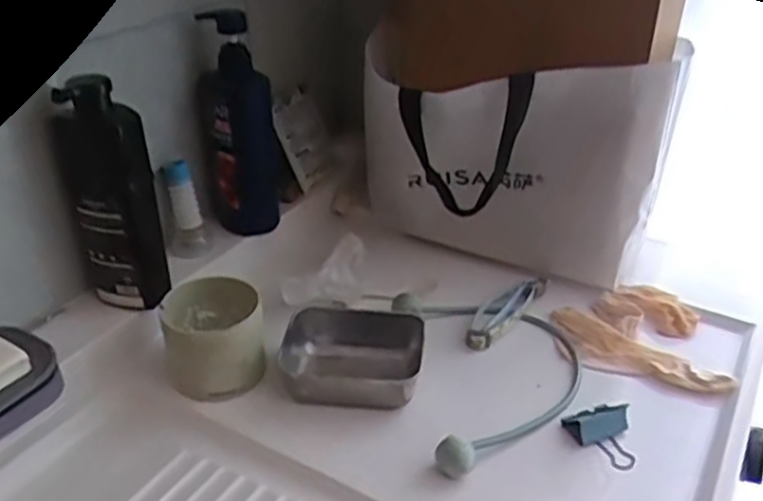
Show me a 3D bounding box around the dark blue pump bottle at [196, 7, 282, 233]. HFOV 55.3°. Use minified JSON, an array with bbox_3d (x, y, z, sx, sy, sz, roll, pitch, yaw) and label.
[{"bbox_3d":[-0.168,-0.147,0.837,0.085,0.247,0.069,-3,32,-6],"label":"dark blue pump bottle"}]

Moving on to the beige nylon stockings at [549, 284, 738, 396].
[{"bbox_3d":[0.275,0.084,0.779,0.172,0.028,0.135,10,33,15],"label":"beige nylon stockings"}]

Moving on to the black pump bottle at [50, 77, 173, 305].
[{"bbox_3d":[-0.260,-0.052,0.696,0.081,0.224,0.062,-13,34,-21],"label":"black pump bottle"}]

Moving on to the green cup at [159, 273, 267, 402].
[{"bbox_3d":[-0.164,0.083,0.712,0.092,0.080,0.099,1,32,0],"label":"green cup"}]

